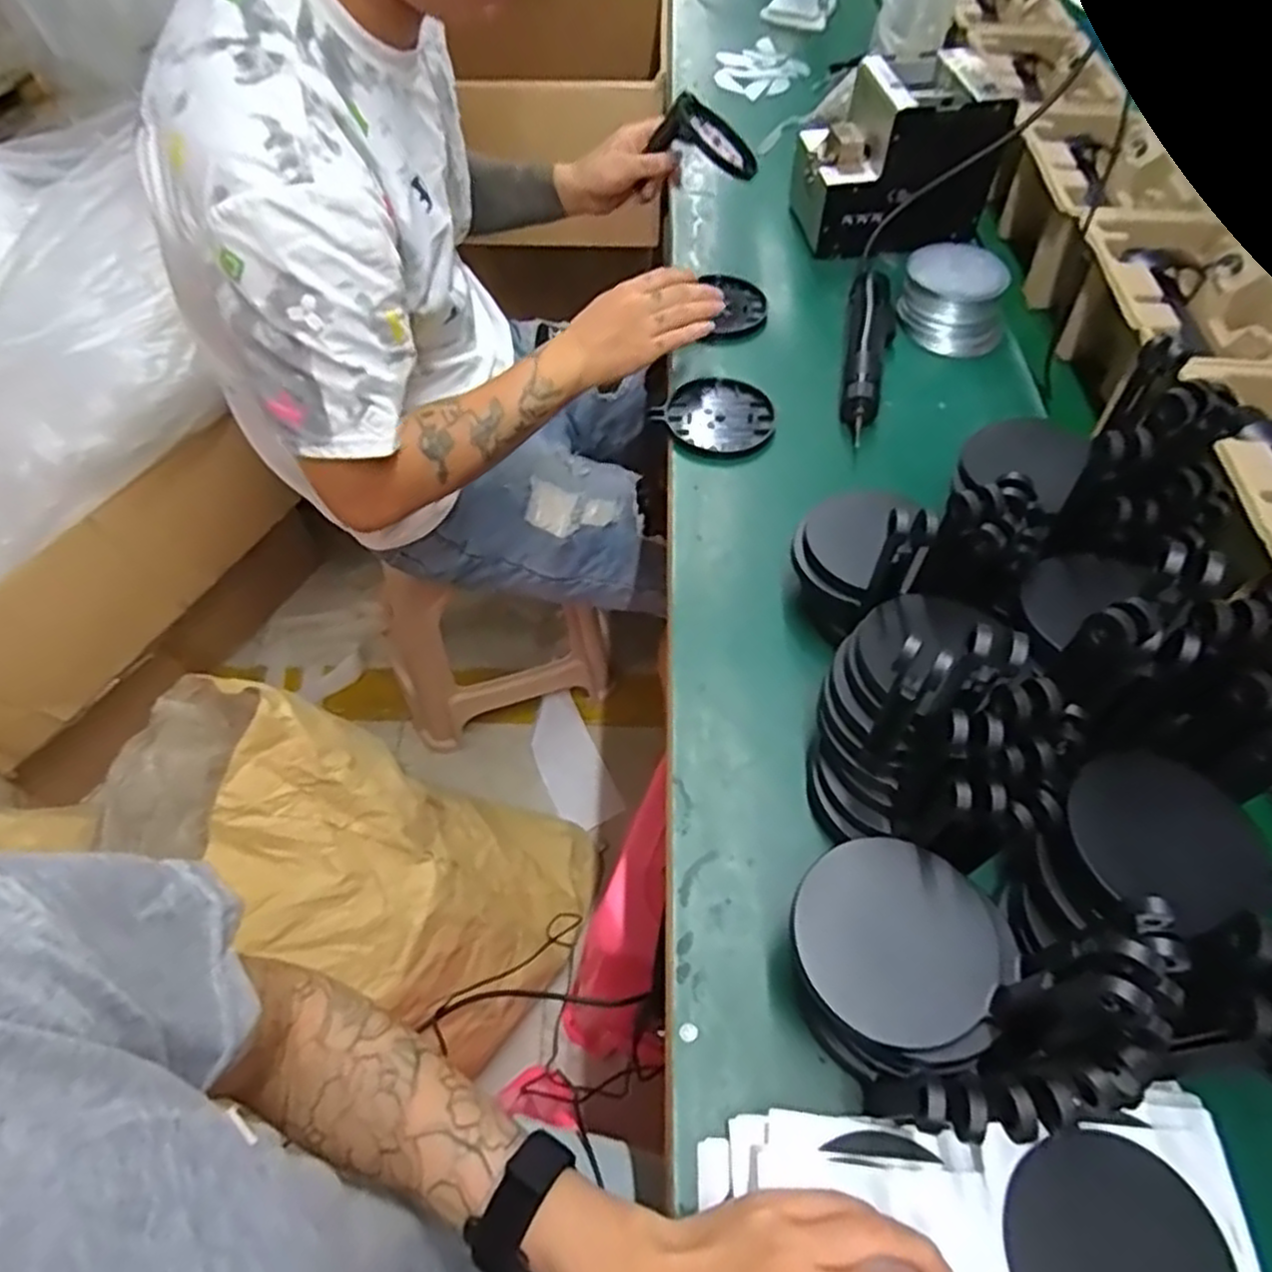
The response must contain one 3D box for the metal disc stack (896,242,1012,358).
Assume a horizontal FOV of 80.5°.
[{"bbox_3d":[0.327,-0.344,0.768,0.115,0.066,0.088,31,60,15],"label":"metal disc stack"}]

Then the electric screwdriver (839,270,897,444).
[{"bbox_3d":[0.224,-0.273,0.725,0.044,0.036,0.225,13,57,4],"label":"electric screwdriver"}]

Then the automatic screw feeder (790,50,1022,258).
[{"bbox_3d":[0.284,-0.520,0.815,0.190,0.141,0.136,-8,58,-9],"label":"automatic screw feeder"}]

